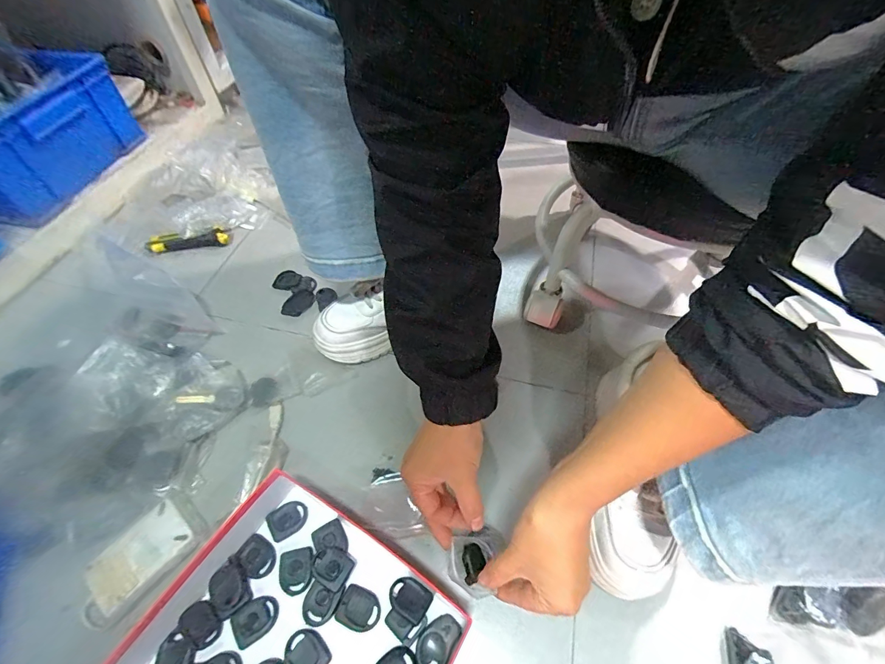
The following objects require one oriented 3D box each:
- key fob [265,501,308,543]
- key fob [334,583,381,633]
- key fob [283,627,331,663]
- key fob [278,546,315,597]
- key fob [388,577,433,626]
[{"bbox_3d":[-0.163,0.197,0.412,0.039,0.008,0.029,-29,59,-20],"label":"key fob"},{"bbox_3d":[-0.078,0.259,0.366,0.038,0.006,0.032,18,56,13],"label":"key fob"},{"bbox_3d":[-0.121,0.285,0.345,0.031,0.009,0.039,-37,62,-24],"label":"key fob"},{"bbox_3d":[-0.143,0.234,0.385,0.034,0.008,0.040,-2,54,-2],"label":"key fob"},{"bbox_3d":[-0.031,0.252,0.372,0.038,0.005,0.030,27,58,19],"label":"key fob"}]

